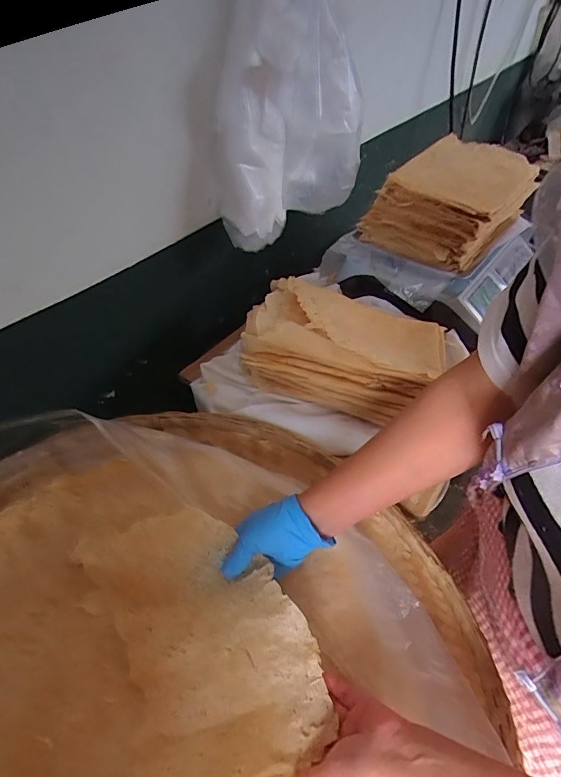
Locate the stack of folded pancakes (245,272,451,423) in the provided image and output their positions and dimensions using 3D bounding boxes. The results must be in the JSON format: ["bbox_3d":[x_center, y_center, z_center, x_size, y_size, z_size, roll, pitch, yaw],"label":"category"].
[{"bbox_3d":[0.100,-0.071,0.663,0.290,0.089,0.213,14,48,10],"label":"stack of folded pancakes"}]

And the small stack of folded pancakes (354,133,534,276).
[{"bbox_3d":[0.325,-0.355,0.780,0.209,0.127,0.300,34,54,26],"label":"small stack of folded pancakes"}]

